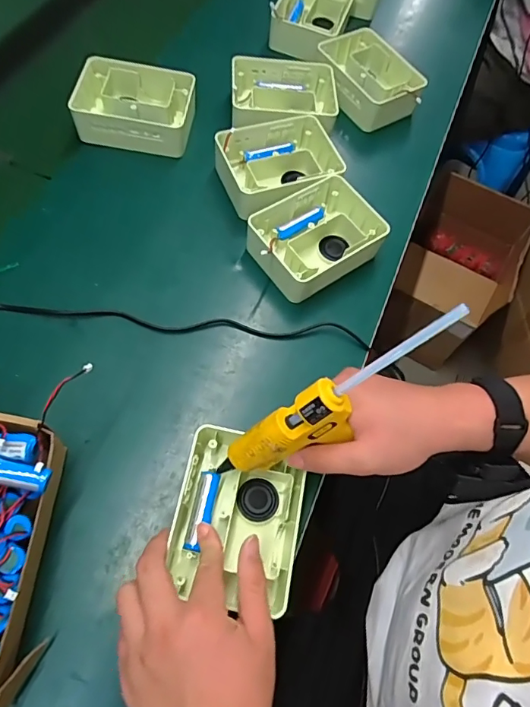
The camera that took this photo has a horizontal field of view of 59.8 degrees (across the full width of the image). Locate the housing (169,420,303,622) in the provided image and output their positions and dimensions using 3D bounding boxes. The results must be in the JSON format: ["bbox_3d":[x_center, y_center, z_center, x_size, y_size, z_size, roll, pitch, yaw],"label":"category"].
[{"bbox_3d":[-0.022,0.138,0.414,0.108,0.055,0.139,12,65,4],"label":"housing"}]

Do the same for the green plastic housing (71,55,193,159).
[{"bbox_3d":[-0.174,-0.321,0.603,0.157,0.057,0.104,8,64,-1],"label":"green plastic housing"}]

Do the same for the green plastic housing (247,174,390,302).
[{"bbox_3d":[0.057,-0.134,0.546,0.158,0.050,0.115,-30,70,-18],"label":"green plastic housing"}]

